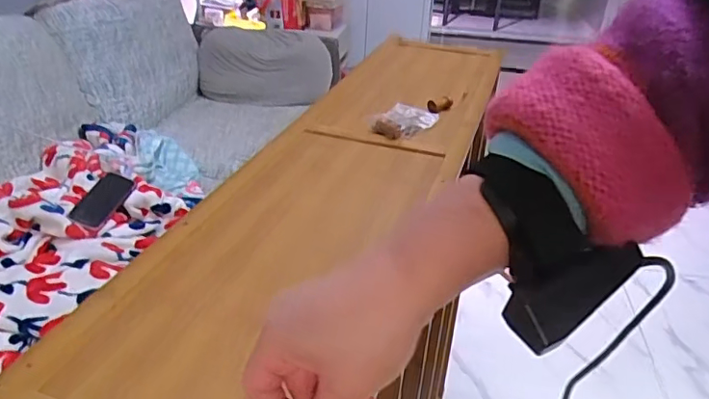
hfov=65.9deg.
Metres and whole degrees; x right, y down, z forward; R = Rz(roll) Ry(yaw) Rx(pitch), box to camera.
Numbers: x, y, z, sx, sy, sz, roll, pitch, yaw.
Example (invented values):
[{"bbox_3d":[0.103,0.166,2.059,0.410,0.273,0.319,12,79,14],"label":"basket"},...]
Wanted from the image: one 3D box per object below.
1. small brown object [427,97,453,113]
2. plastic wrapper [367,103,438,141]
[{"bbox_3d":[0.119,-0.132,0.767,0.050,0.017,0.017,-25,40,-38],"label":"small brown object"},{"bbox_3d":[0.063,-0.104,0.716,0.061,0.019,0.097,23,36,30],"label":"plastic wrapper"}]

